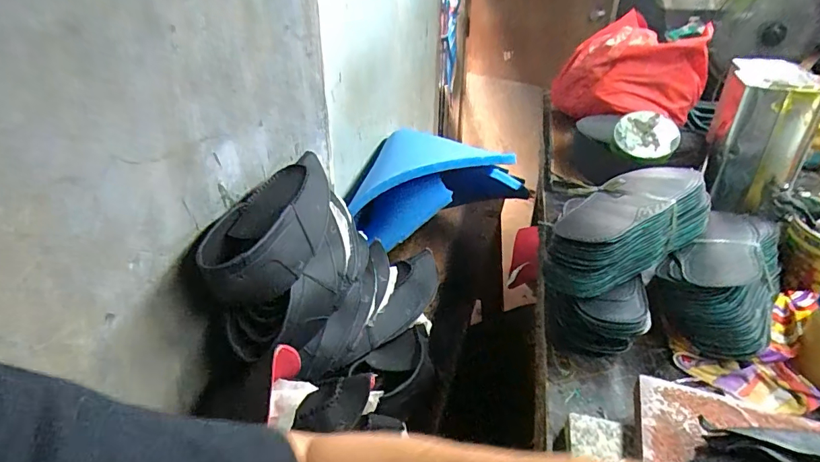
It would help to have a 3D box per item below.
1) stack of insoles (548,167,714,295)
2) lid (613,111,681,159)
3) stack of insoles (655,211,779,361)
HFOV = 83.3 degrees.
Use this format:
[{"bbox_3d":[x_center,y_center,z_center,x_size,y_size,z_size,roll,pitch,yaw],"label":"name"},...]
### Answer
[{"bbox_3d":[0.265,-0.014,0.553,0.265,0.061,0.105,-22,36,-34],"label":"stack of insoles"},{"bbox_3d":[0.408,-0.172,0.804,0.108,0.017,0.094,-4,63,6],"label":"lid"},{"bbox_3d":[0.382,0.043,0.555,0.108,0.080,0.253,22,36,33],"label":"stack of insoles"}]

